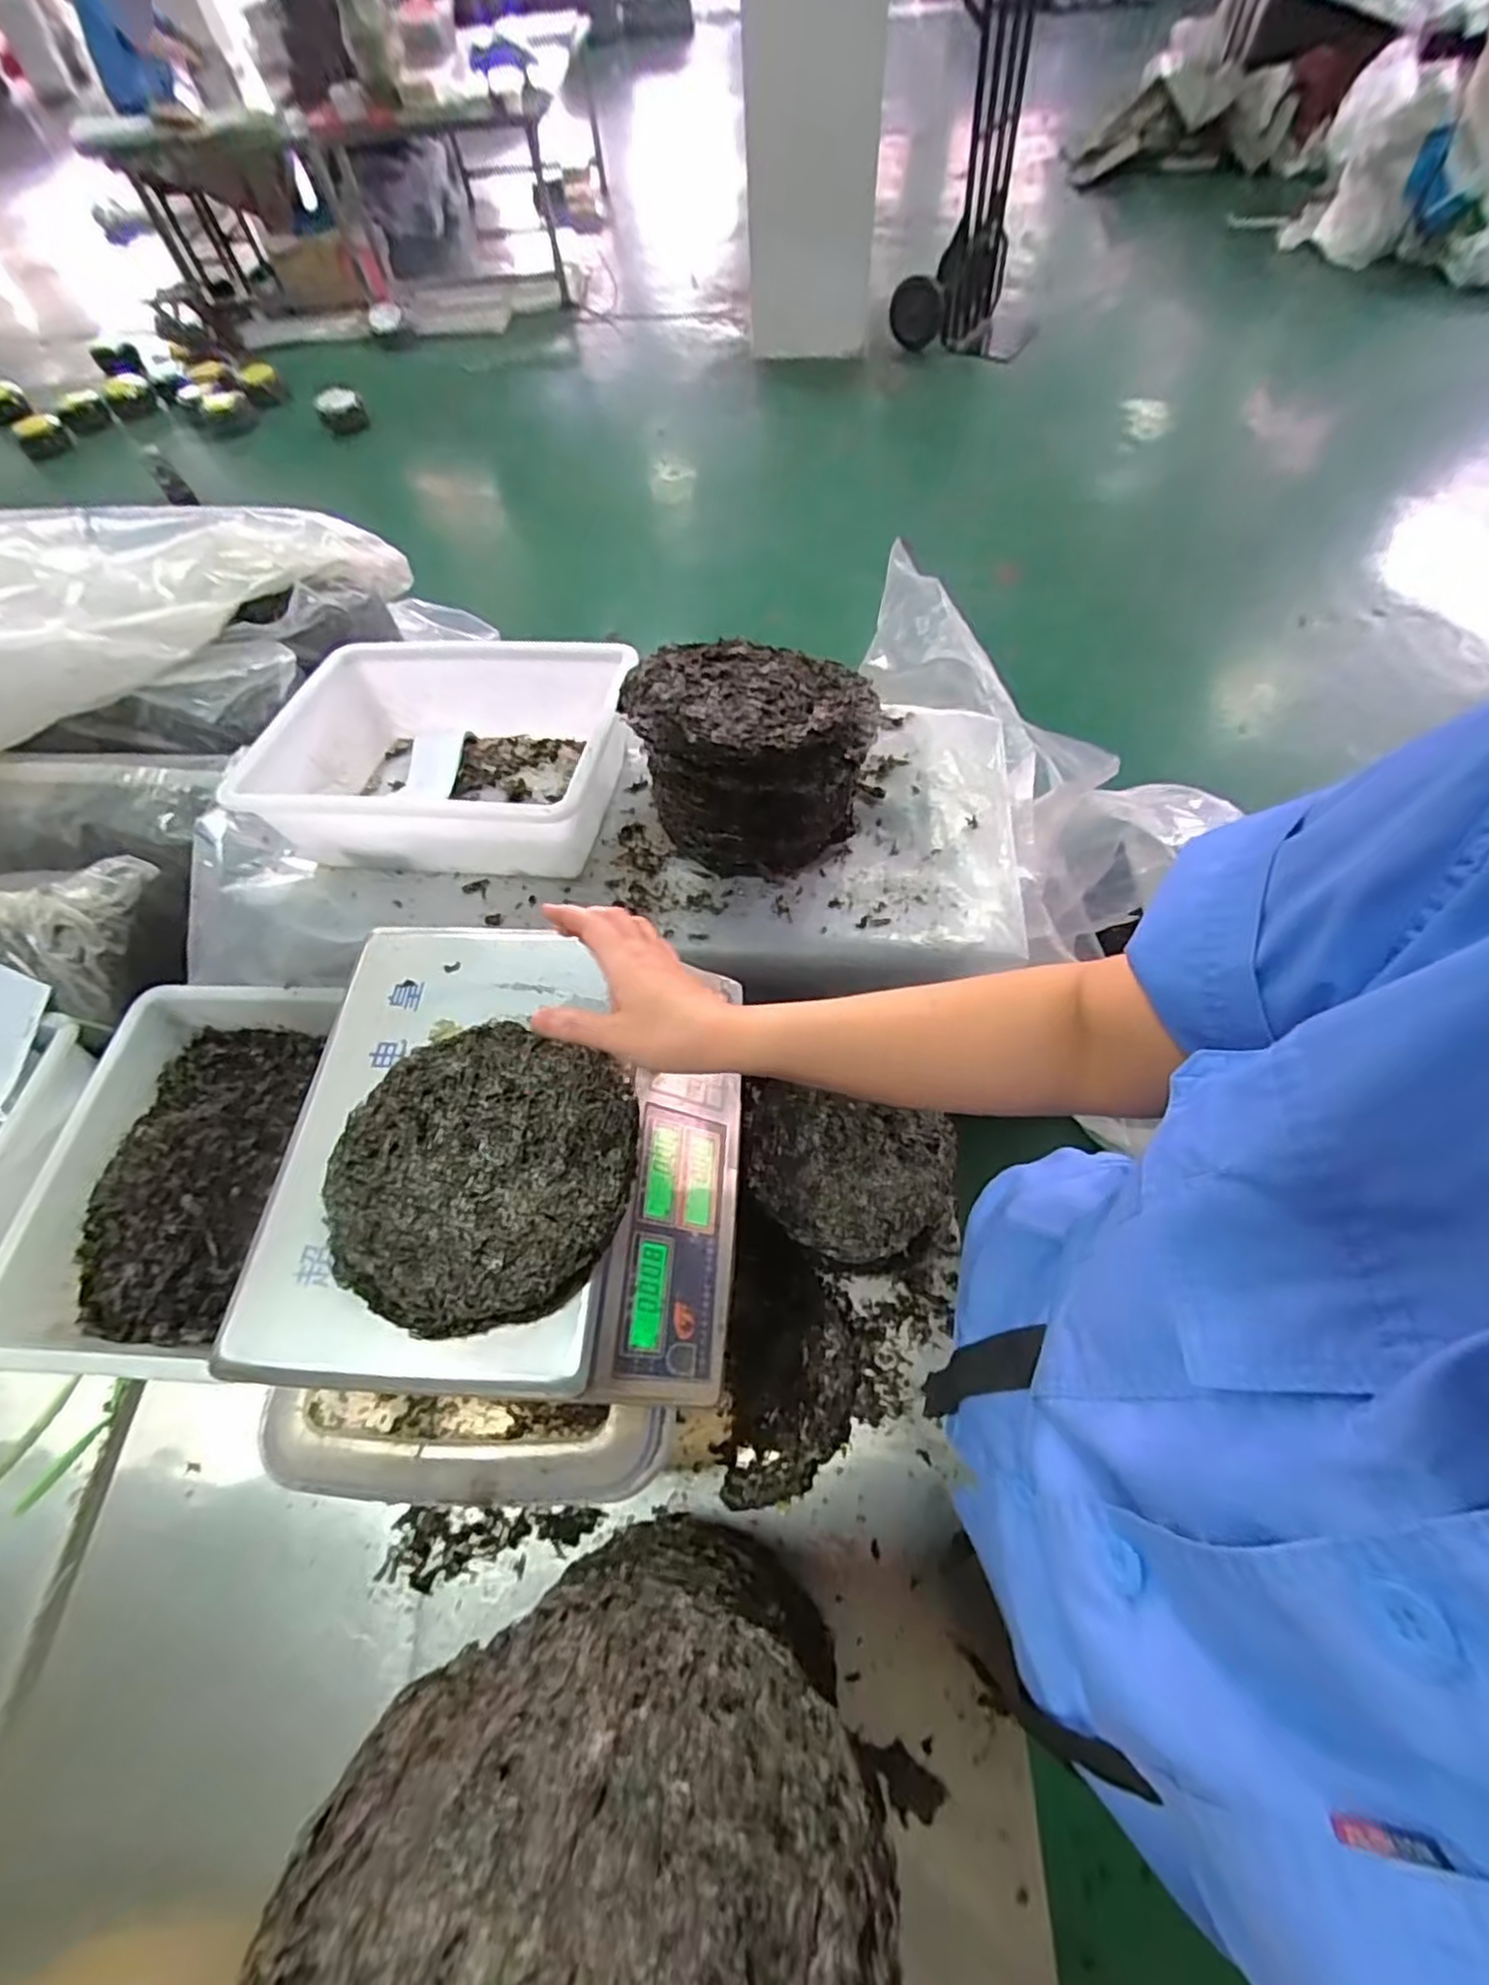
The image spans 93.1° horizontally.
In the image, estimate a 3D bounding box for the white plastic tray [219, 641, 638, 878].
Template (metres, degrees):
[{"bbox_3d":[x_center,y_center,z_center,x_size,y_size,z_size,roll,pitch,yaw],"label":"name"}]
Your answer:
[{"bbox_3d":[-0.310,-0.252,0.759,0.356,0.138,0.266,6,62,7],"label":"white plastic tray"}]

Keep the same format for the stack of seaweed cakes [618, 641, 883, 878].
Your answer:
[{"bbox_3d":[0.010,-0.223,0.685,0.211,0.187,0.196,17,64,13],"label":"stack of seaweed cakes"}]

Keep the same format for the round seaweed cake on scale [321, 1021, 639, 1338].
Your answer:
[{"bbox_3d":[-0.170,0.114,0.460,0.186,0.017,0.189,18,64,13],"label":"round seaweed cake on scale"}]

